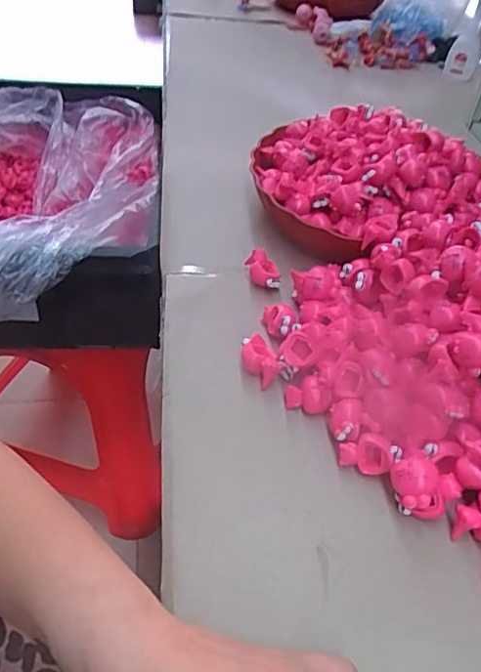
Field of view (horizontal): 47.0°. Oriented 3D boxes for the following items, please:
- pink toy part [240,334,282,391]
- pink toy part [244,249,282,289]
[{"bbox_3d":[0.014,0.017,0.388,0.019,0.020,0.035,-23,52,-25],"label":"pink toy part"},{"bbox_3d":[0.019,-0.056,0.462,0.015,0.020,0.037,-22,51,-24],"label":"pink toy part"}]

